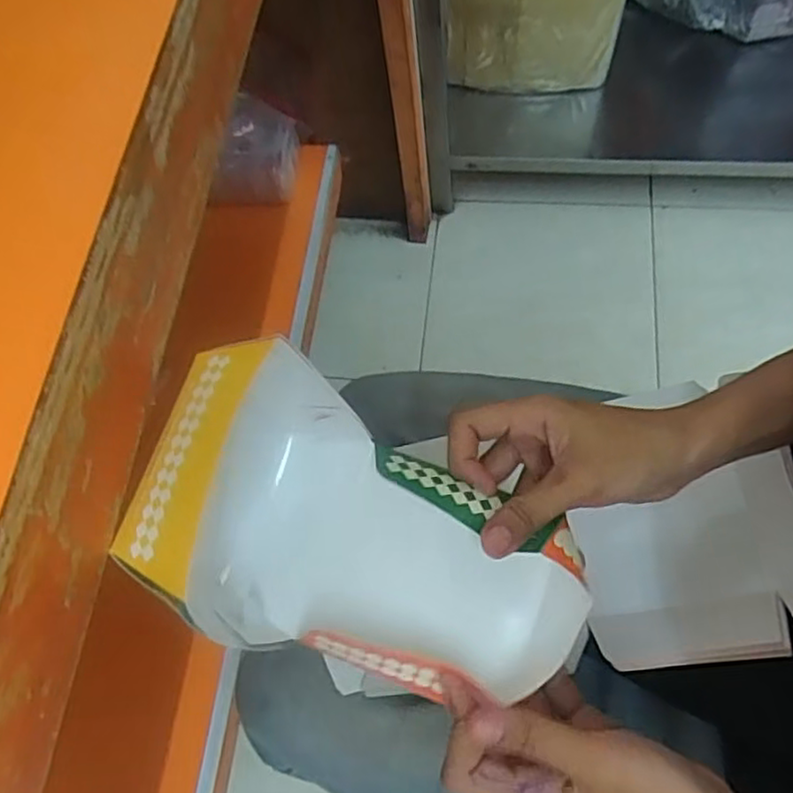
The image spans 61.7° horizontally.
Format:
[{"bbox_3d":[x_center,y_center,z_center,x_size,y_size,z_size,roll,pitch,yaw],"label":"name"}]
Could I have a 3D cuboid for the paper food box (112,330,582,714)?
[{"bbox_3d":[-0.008,0.066,0.298,0.186,0.128,0.110,19,65,14],"label":"paper food box"}]

